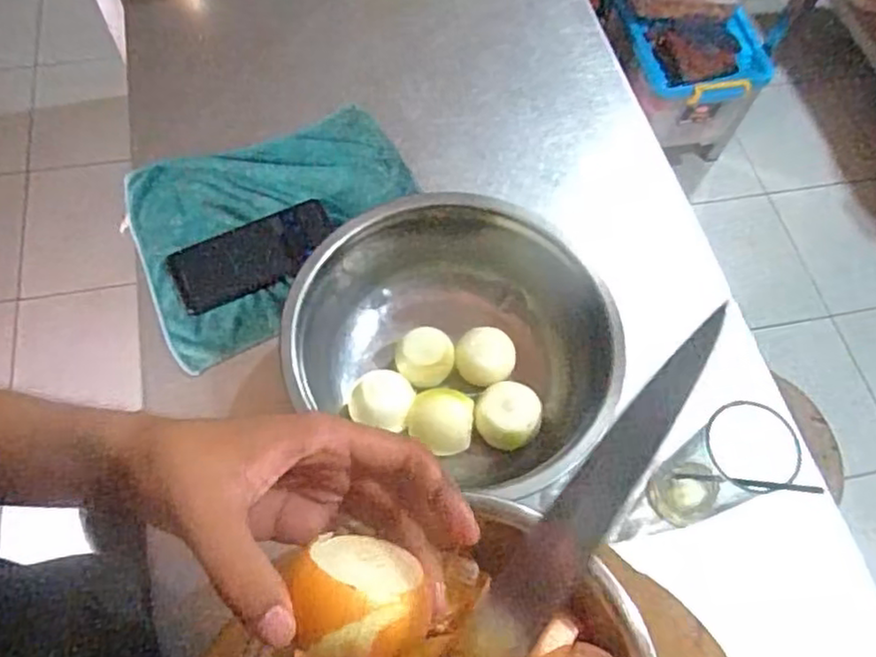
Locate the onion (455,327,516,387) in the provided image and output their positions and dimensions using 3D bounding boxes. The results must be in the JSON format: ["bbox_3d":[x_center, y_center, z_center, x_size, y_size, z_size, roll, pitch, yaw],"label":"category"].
[{"bbox_3d":[0.044,0.031,0.636,0.054,0.048,0.052,1,63,-3],"label":"onion"}]

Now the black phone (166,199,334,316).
[{"bbox_3d":[-0.188,-0.076,0.689,0.167,0.011,0.077,-23,67,-14],"label":"black phone"}]

